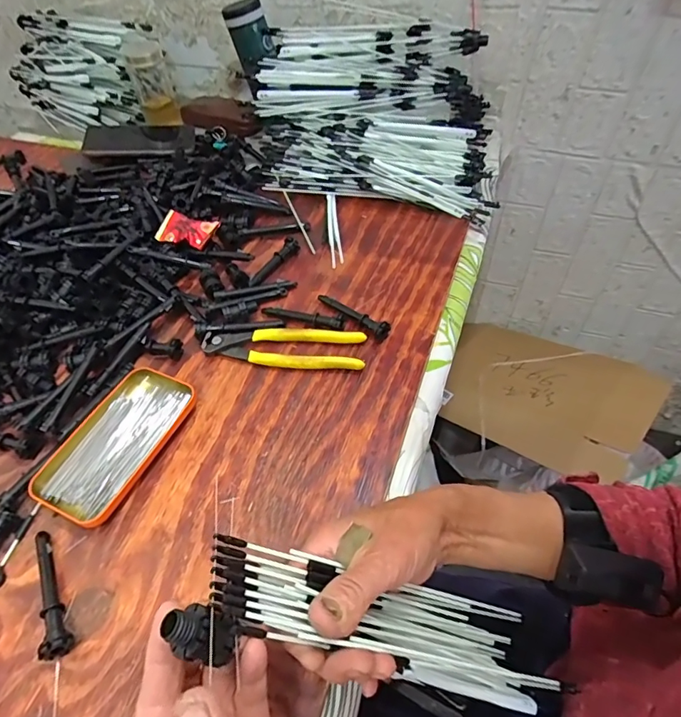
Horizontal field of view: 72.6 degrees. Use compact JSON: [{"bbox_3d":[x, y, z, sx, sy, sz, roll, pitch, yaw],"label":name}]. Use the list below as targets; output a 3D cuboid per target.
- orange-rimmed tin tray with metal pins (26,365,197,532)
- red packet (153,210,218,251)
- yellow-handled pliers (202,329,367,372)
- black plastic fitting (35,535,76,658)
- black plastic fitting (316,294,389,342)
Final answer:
[{"bbox_3d":[-0.196,0.073,0.411,0.075,0.021,0.140,16,53,18],"label":"orange-rimmed tin tray with metal pins"},{"bbox_3d":[-0.192,-0.159,0.576,0.071,0.020,0.043,11,73,22],"label":"red packet"},{"bbox_3d":[-0.059,-0.010,0.475,0.163,0.017,0.046,2,50,6],"label":"yellow-handled pliers"},{"bbox_3d":[-0.213,0.168,0.335,0.019,0.018,0.095,-29,54,-18],"label":"black plastic fitting"},{"bbox_3d":[0.012,-0.048,0.501,0.095,0.019,0.014,32,59,27],"label":"black plastic fitting"}]

